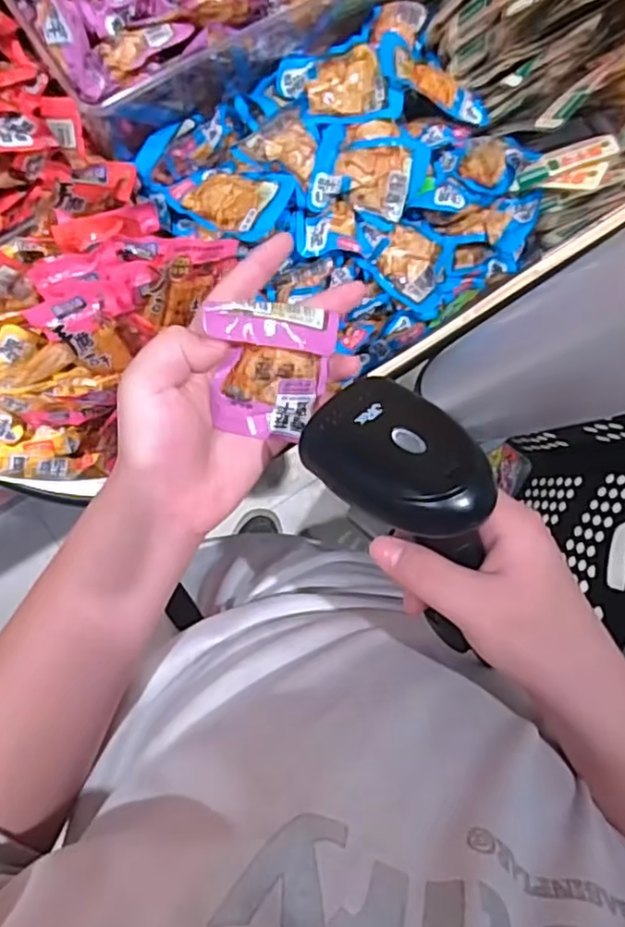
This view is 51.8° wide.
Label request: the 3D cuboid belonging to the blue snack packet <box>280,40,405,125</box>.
[{"bbox_3d":[0.021,-0.307,0.526,0.088,0.024,0.067,-15,91,-9],"label":"blue snack packet"}]

